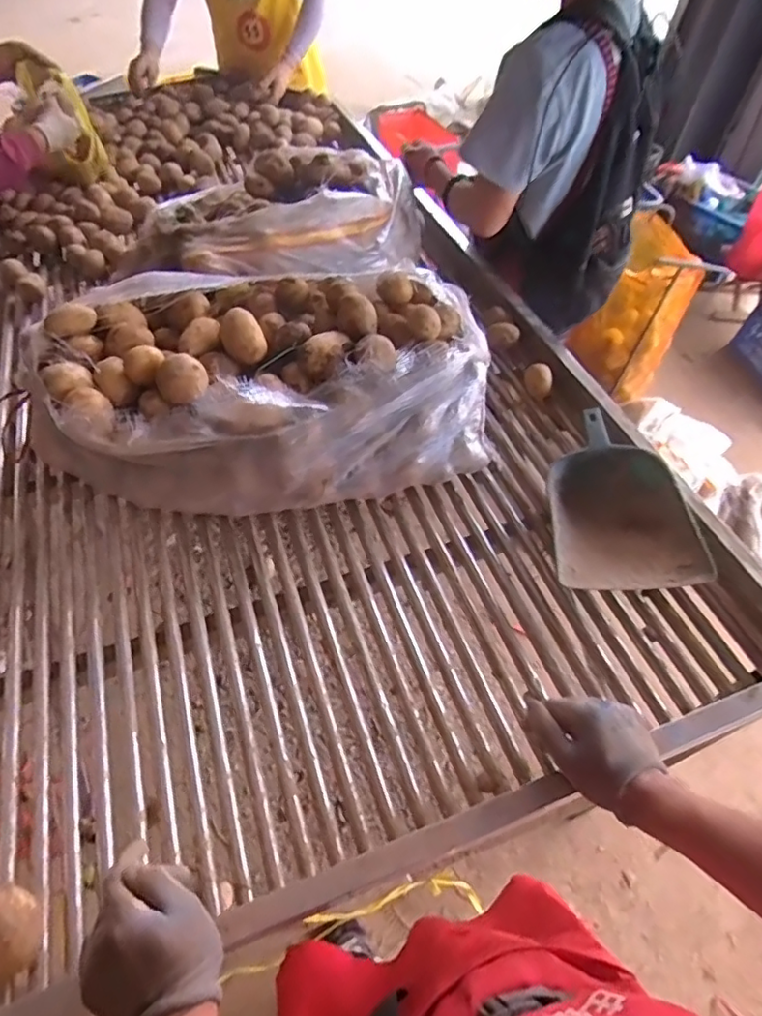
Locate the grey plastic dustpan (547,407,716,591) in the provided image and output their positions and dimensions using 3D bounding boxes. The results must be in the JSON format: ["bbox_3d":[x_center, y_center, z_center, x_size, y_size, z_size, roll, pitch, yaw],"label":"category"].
[{"bbox_3d":[0.327,-0.016,0.785,0.174,0.086,0.309,5,56,0],"label":"grey plastic dustpan"}]

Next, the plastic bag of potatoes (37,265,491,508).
[{"bbox_3d":[-0.166,-0.175,0.809,0.636,0.177,0.349,-2,56,-5],"label":"plastic bag of potatoes"}]

